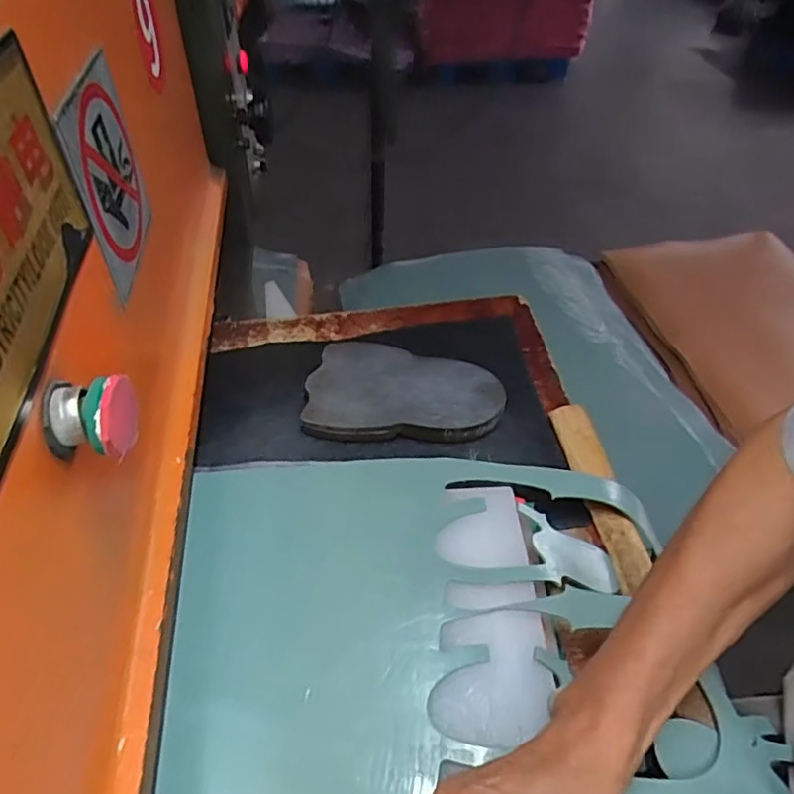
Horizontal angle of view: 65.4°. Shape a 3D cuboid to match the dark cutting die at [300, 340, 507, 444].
[{"bbox_3d":[0.008,-0.005,0.650,0.197,0.034,0.111,4,46,2],"label":"dark cutting die"}]

